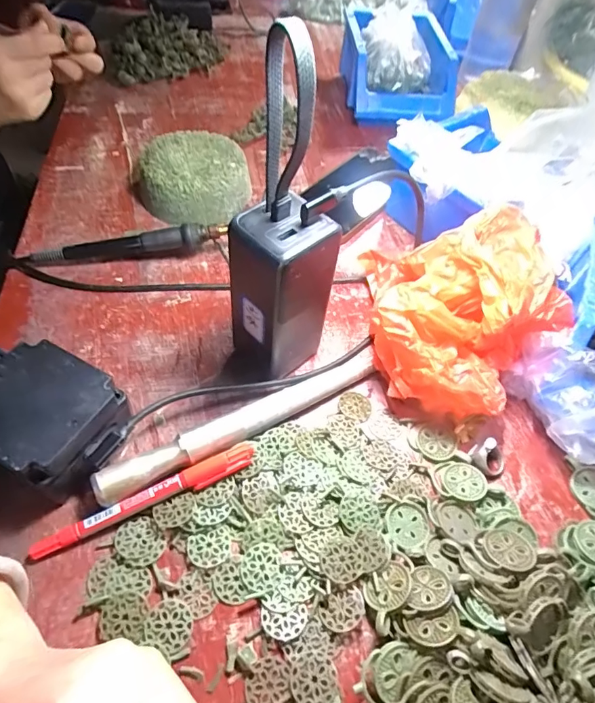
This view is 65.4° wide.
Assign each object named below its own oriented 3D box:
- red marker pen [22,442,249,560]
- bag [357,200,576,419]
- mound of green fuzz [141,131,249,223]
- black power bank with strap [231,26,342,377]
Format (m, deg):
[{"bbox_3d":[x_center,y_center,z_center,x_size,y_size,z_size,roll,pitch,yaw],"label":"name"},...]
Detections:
[{"bbox_3d":[-0.093,0.093,0.289,0.140,0.013,0.015,-22,59,-18],"label":"red marker pen"},{"bbox_3d":[0.122,-0.031,0.356,0.131,0.090,0.155,3,54,-2],"label":"bag"},{"bbox_3d":[-0.103,-0.177,0.462,0.106,0.043,0.106,-5,55,-7],"label":"mound of green fuzz"},{"bbox_3d":[-0.009,-0.061,0.286,0.066,0.223,0.051,-25,60,-20],"label":"black power bank with strap"}]

